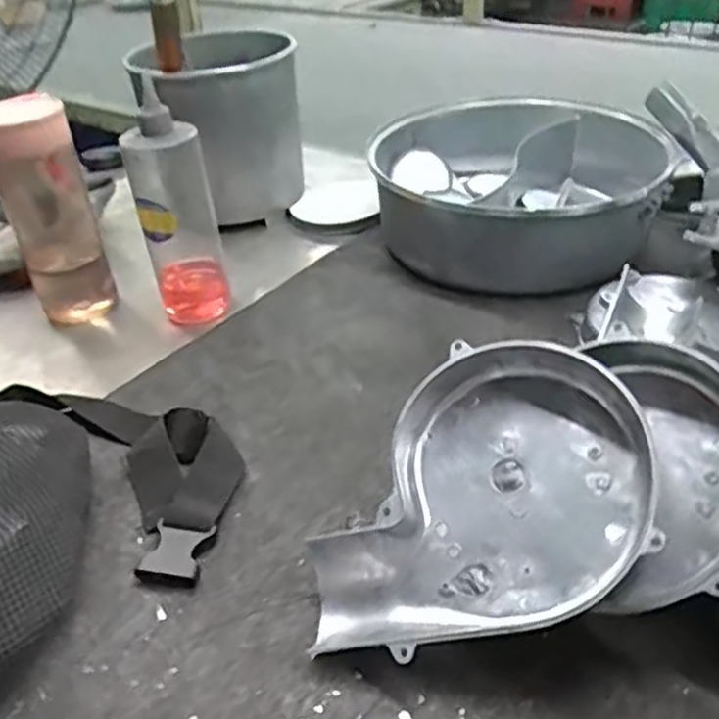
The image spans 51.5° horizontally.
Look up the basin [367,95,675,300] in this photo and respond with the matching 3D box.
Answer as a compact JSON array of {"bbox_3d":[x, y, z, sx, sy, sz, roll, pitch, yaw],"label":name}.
[{"bbox_3d":[0.148,-0.172,0.749,0.251,0.104,0.255,-2,35,1],"label":"basin"}]

